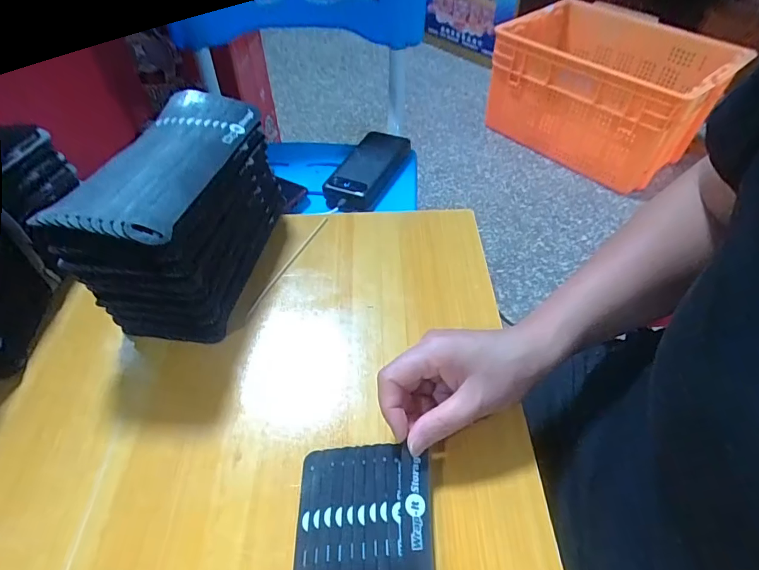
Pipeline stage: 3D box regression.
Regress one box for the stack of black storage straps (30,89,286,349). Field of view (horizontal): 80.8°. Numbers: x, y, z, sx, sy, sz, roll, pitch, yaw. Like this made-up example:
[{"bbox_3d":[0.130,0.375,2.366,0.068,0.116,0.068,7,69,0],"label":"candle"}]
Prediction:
[{"bbox_3d":[-0.167,-0.064,0.398,0.096,0.143,0.220,4,38,8],"label":"stack of black storage straps"}]

